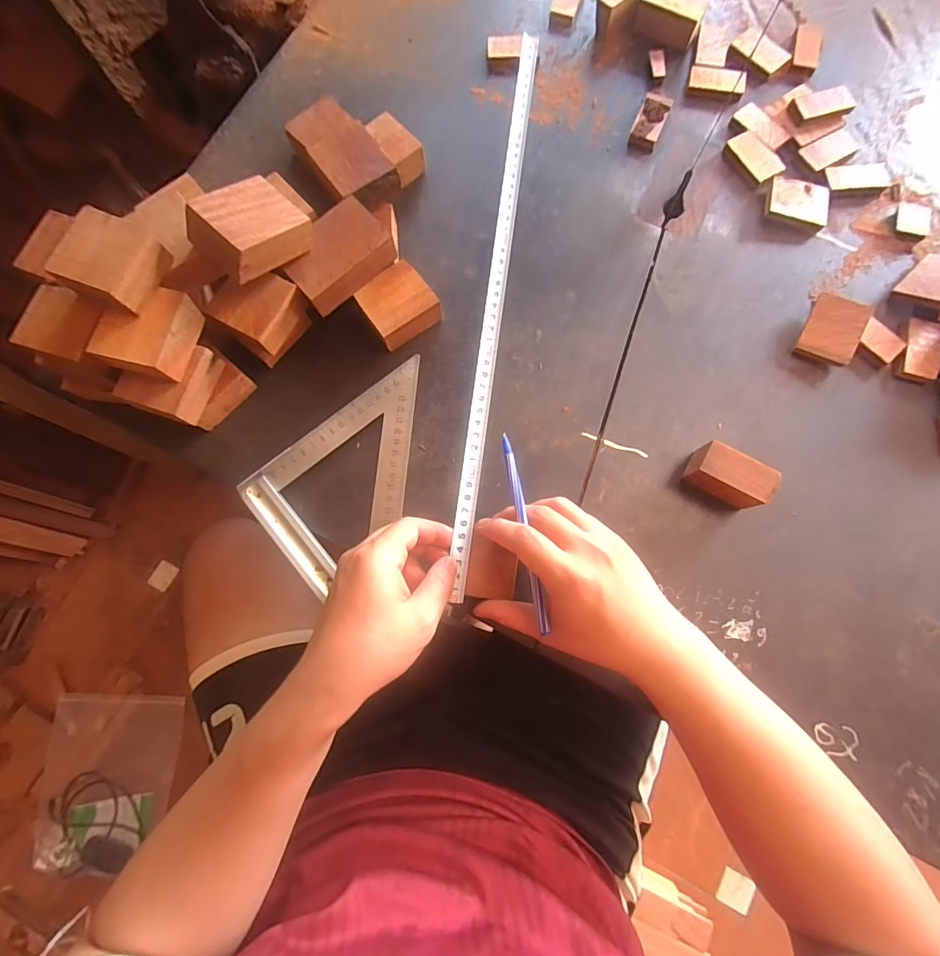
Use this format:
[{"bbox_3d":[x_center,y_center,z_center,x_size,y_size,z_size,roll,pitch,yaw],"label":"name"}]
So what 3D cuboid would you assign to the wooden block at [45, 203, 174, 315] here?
[{"bbox_3d":[-0.255,-0.155,0.321,0.054,0.031,0.054,24,80,6],"label":"wooden block"}]

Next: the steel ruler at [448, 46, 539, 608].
[{"bbox_3d":[0.020,-0.148,0.368,0.016,0.004,0.483,11,82,-20],"label":"steel ruler"}]

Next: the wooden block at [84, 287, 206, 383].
[{"bbox_3d":[-0.242,-0.109,0.336,0.054,0.027,0.063,15,79,5],"label":"wooden block"}]

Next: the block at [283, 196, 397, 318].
[{"bbox_3d":[-0.111,-0.187,0.378,0.085,0.026,0.057,-40,80,-6],"label":"block"}]

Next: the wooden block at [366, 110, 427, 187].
[{"bbox_3d":[-0.075,-0.314,0.432,0.059,0.034,0.043,44,82,9],"label":"wooden block"}]

